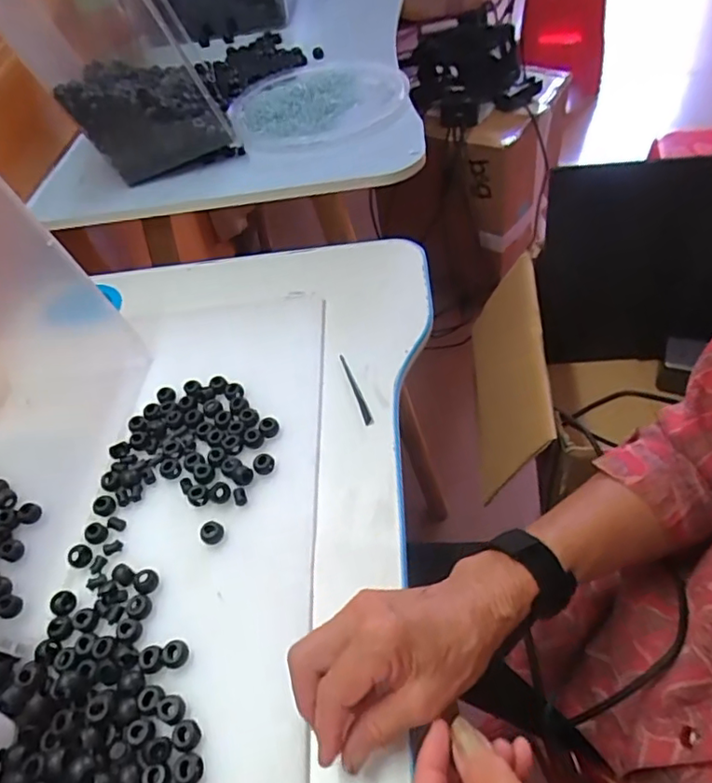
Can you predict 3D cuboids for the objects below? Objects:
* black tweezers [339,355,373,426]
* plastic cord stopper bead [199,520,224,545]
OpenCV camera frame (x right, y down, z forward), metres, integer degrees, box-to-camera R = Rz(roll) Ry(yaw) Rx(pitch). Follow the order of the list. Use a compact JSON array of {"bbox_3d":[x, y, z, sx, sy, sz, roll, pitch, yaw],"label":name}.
[{"bbox_3d":[-0.001,-0.003,0.542,0.007,0.004,0.087,-15,51,-9],"label":"black tweezers"},{"bbox_3d":[-0.112,0.110,0.453,0.017,0.011,0.017,-2,50,2],"label":"plastic cord stopper bead"}]

